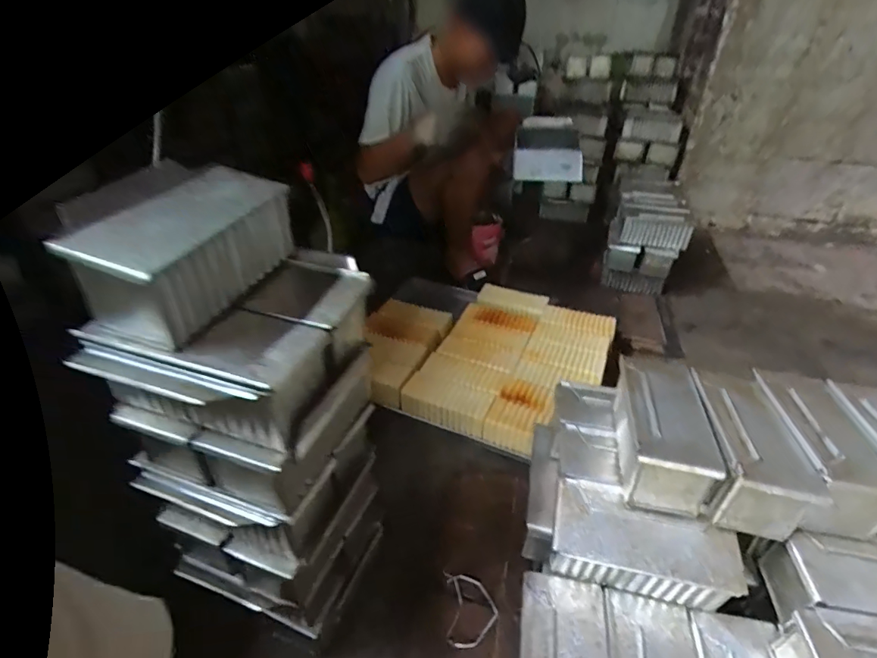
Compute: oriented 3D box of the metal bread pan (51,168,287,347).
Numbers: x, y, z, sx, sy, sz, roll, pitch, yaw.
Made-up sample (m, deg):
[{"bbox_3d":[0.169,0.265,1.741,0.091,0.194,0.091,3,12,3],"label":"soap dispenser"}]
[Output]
[{"bbox_3d":[-0.226,-0.072,0.448,0.102,0.090,0.185,12,36,14],"label":"metal bread pan"}]

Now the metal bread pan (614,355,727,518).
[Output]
[{"bbox_3d":[0.291,0.131,0.617,0.103,0.084,0.204,13,35,12],"label":"metal bread pan"}]

